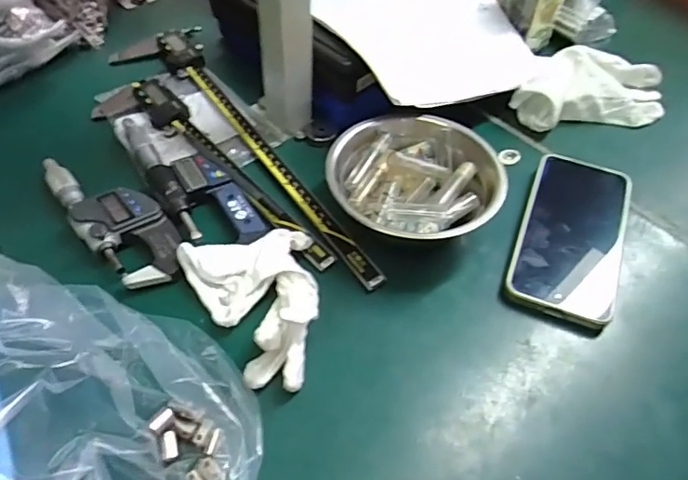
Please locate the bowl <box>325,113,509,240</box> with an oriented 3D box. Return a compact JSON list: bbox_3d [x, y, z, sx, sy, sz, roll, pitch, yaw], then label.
[{"bbox_3d":[0.052,-0.041,0.400,0.127,0.048,0.118,1,50,-1],"label":"bowl"}]

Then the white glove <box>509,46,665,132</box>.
[{"bbox_3d":[0.239,-0.143,0.504,0.161,0.046,0.070,-8,51,-10],"label":"white glove"}]

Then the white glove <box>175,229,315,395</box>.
[{"bbox_3d":[-0.060,0.043,0.344,0.087,0.021,0.110,-7,51,-9],"label":"white glove"}]

